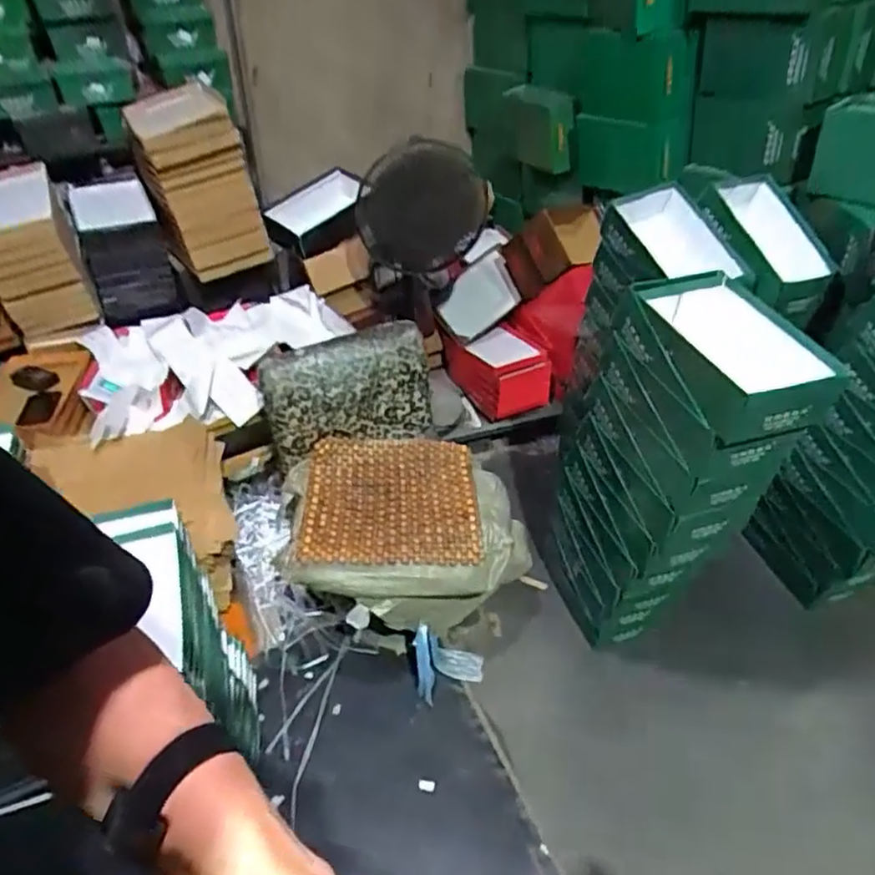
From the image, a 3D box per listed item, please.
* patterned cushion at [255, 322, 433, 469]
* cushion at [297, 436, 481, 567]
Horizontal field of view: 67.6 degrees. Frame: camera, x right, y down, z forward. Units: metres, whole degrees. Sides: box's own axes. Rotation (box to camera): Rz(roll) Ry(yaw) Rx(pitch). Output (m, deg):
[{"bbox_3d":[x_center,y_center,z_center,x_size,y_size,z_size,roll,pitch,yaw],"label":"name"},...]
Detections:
[{"bbox_3d":[-0.226,-0.104,1.681,0.430,0.311,0.086,-21,41,-20],"label":"patterned cushion"},{"bbox_3d":[-0.113,0.143,1.600,0.408,0.105,0.412,-5,38,-1],"label":"cushion"}]

